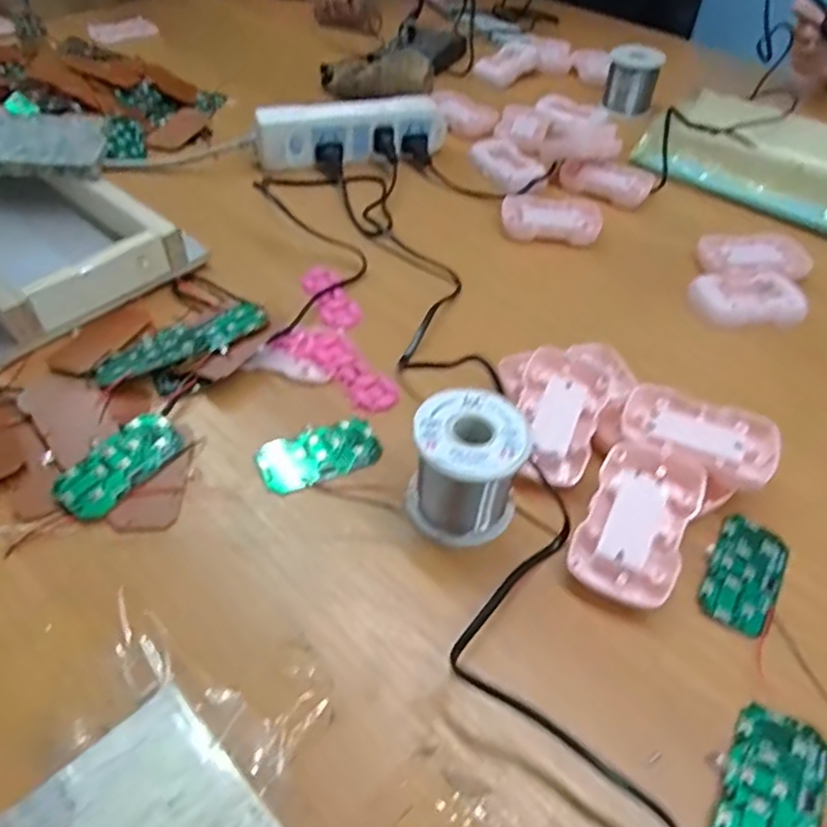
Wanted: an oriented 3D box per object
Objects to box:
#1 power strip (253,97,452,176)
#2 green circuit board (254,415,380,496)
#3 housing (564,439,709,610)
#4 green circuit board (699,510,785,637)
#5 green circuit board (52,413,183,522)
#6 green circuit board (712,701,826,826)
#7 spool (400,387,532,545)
[{"bbox_3d":[-0.059,-0.282,0.662,0.192,0.052,0.033,-12,48,-15],"label":"power strip"},{"bbox_3d":[-0.058,0.024,0.405,0.074,0.008,0.037,-17,50,-20],"label":"green circuit board"},{"bbox_3d":[0.125,0.059,0.367,0.054,0.019,0.093,21,65,20],"label":"housing"},{"bbox_3d":[0.182,0.087,0.365,0.037,0.004,0.072,27,50,20],"label":"green circuit board"},{"bbox_3d":[-0.171,0.030,0.386,0.035,0.004,0.073,37,56,8],"label":"green circuit board"},{"bbox_3d":[0.155,0.161,0.284,0.037,0.004,0.073,15,40,30],"label":"green circuit board"},{"bbox_3d":[0.029,0.030,0.366,0.060,0.063,0.057,2,46,-2],"label":"spool"}]

